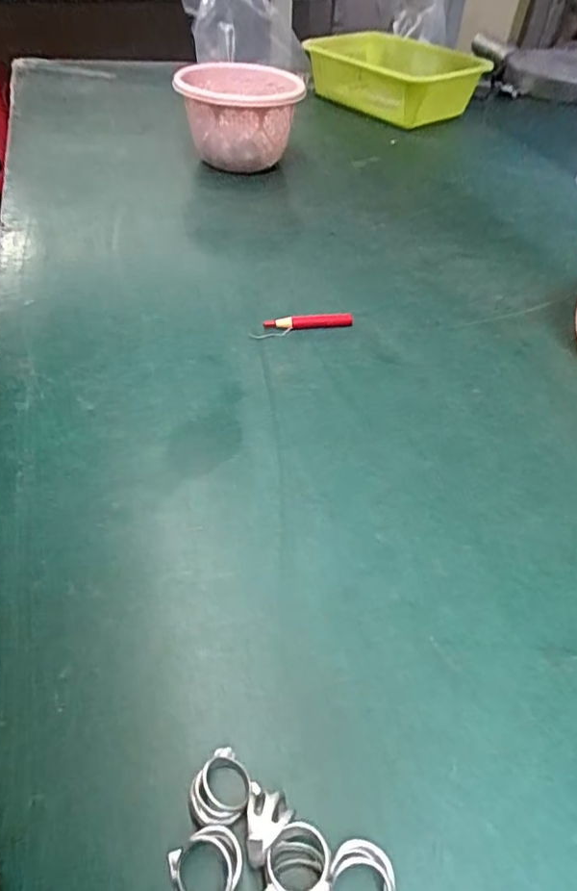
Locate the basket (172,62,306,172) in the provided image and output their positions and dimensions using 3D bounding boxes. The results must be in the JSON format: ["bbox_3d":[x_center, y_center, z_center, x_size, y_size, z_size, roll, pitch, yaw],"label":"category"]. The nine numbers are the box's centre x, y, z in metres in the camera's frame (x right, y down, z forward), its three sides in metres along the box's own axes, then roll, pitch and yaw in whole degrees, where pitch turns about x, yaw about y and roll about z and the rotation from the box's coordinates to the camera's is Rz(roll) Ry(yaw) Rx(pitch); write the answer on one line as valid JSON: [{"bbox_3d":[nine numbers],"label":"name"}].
[{"bbox_3d":[-0.062,-0.399,0.657,0.137,0.092,0.158,8,45,4],"label":"basket"}]

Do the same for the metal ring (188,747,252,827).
[{"bbox_3d":[-0.025,0.133,0.205,0.022,0.011,0.025,29,50,23],"label":"metal ring"}]

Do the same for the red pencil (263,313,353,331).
[{"bbox_3d":[0.017,-0.102,0.440,0.073,0.009,0.013,-5,46,-8],"label":"red pencil"}]

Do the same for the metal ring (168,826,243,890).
[{"bbox_3d":[-0.029,0.149,0.188,0.023,0.010,0.020,-26,52,-26],"label":"metal ring"}]

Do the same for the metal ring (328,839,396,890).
[{"bbox_3d":[0.026,0.152,0.185,0.023,0.018,0.024,2,45,-2],"label":"metal ring"}]

